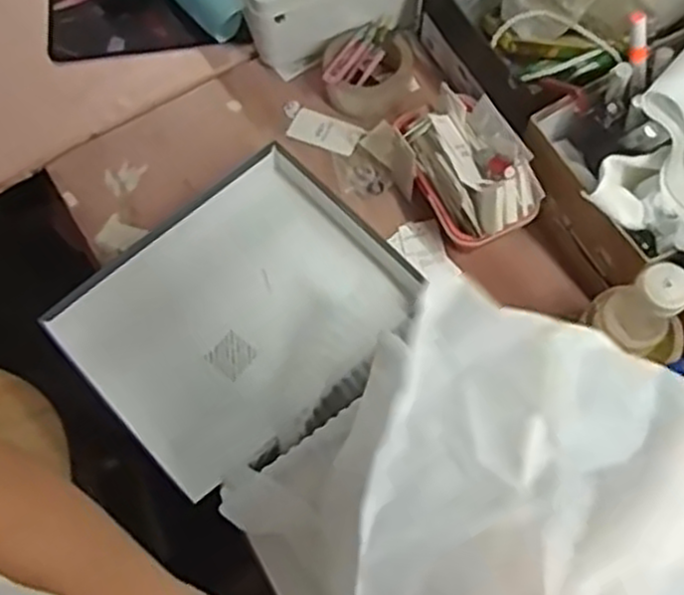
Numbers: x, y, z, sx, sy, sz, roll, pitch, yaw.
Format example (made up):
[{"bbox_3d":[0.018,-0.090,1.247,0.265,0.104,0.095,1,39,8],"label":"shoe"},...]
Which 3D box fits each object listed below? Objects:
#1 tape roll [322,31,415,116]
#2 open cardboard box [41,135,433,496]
[{"bbox_3d":[0.030,-0.254,0.882,0.101,0.052,0.090,-8,68,-1],"label":"tape roll"},{"bbox_3d":[-0.099,0.015,0.759,0.306,0.059,0.251,-41,73,-13],"label":"open cardboard box"}]

